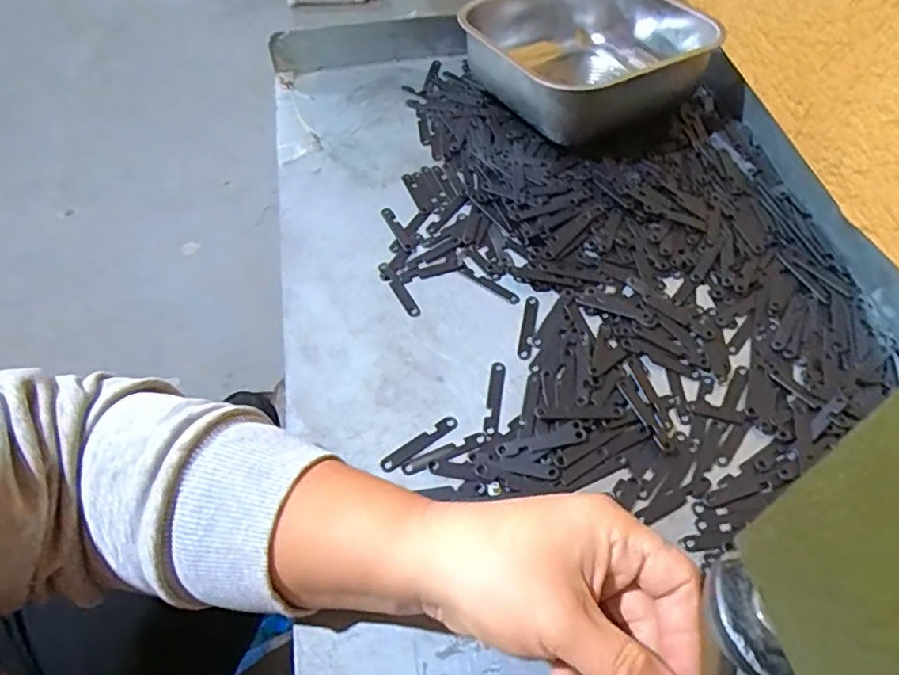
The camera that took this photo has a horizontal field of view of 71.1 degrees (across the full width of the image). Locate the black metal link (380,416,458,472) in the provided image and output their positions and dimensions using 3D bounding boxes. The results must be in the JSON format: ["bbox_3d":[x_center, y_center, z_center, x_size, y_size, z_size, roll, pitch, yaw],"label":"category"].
[{"bbox_3d":[-0.017,0.061,0.367,0.051,0.004,0.009,-32,60,-21],"label":"black metal link"}]

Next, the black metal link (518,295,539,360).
[{"bbox_3d":[0.052,-0.008,0.412,0.010,0.004,0.050,11,55,8],"label":"black metal link"}]

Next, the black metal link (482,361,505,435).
[{"bbox_3d":[0.027,0.036,0.385,0.008,0.004,0.050,9,54,7],"label":"black metal link"}]

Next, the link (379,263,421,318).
[{"bbox_3d":[-0.035,-0.033,0.434,0.010,0.004,0.053,-26,58,-18],"label":"link"}]

